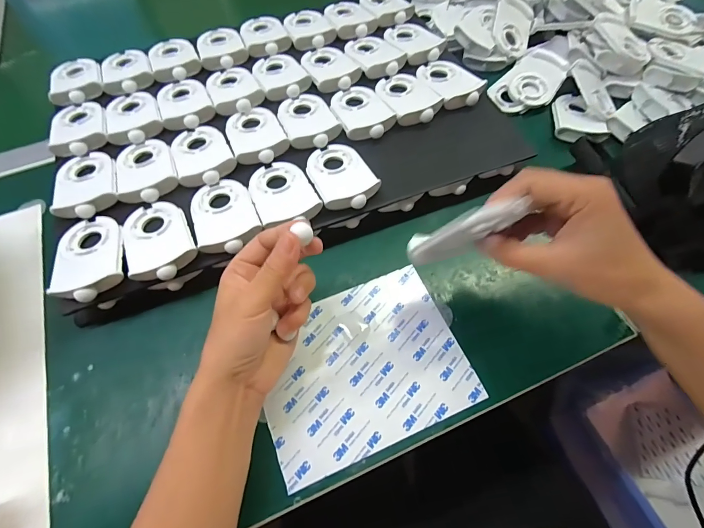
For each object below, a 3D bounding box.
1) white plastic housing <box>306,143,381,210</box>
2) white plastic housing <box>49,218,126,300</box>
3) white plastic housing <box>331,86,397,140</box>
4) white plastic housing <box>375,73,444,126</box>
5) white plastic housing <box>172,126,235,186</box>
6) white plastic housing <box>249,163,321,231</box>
[{"bbox_3d":[-0.011,-0.090,0.362,0.057,0.011,0.086,-23,64,-11],"label":"white plastic housing"},{"bbox_3d":[-0.234,-0.008,0.319,0.057,0.012,0.087,-18,63,-8],"label":"white plastic housing"},{"bbox_3d":[0.010,-0.173,0.402,0.056,0.010,0.086,-21,63,-10],"label":"white plastic housing"},{"bbox_3d":[0.064,-0.193,0.413,0.056,0.015,0.087,-20,63,-9],"label":"white plastic housing"},{"bbox_3d":[-0.156,-0.116,0.376,0.057,0.014,0.086,-21,63,-9],"label":"white plastic housing"},{"bbox_3d":[-0.069,-0.072,0.354,0.059,0.009,0.082,-23,64,-11],"label":"white plastic housing"}]

